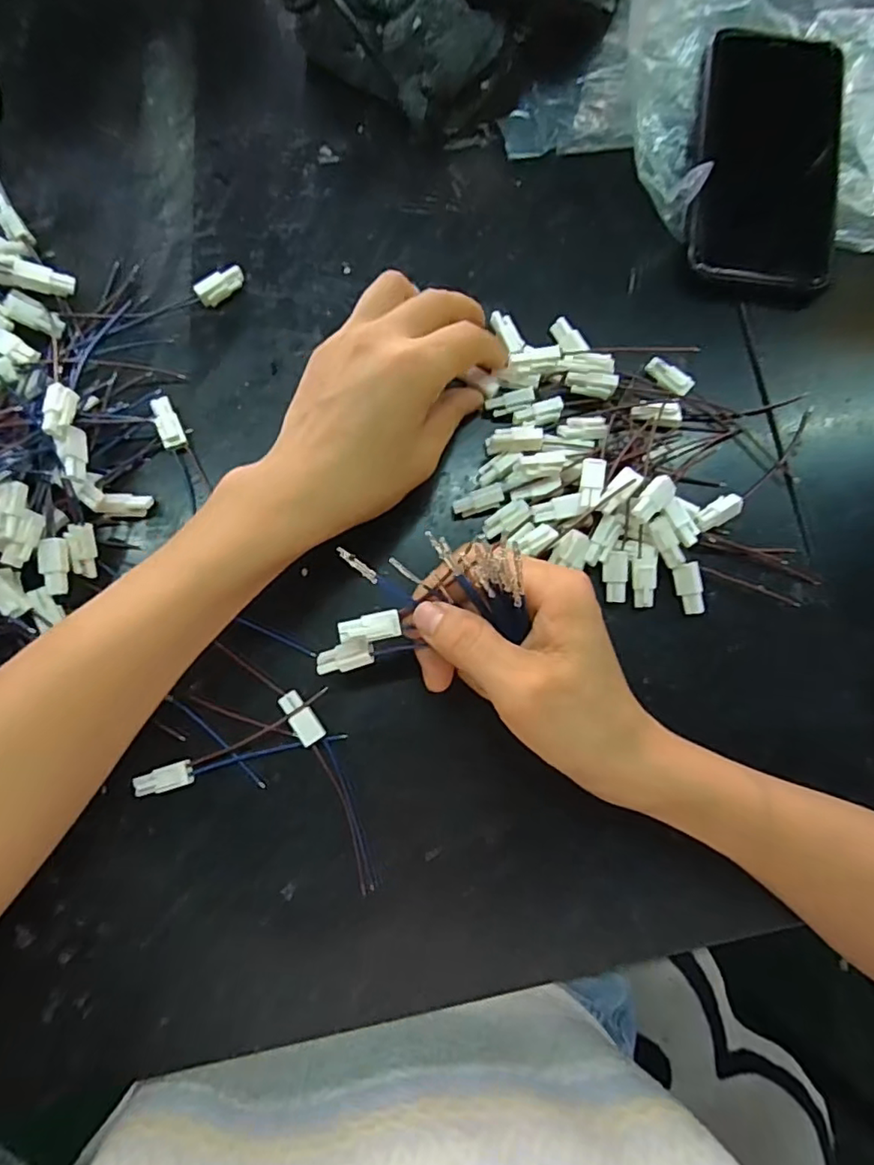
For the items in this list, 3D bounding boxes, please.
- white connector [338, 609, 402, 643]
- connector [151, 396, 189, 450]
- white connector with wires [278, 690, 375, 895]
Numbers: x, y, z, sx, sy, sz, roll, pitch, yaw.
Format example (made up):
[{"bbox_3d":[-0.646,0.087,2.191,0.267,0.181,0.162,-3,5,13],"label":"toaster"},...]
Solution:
[{"bbox_3d":[-0.027,0.018,0.243,0.025,0.004,0.011,-8,81,-6],"label":"white connector"},{"bbox_3d":[-0.132,-0.079,0.294,0.011,0.011,0.026,-19,82,-5],"label":"connector"},{"bbox_3d":[-0.047,0.094,0.270,0.012,0.010,0.094,-24,82,-6],"label":"white connector with wires"}]

